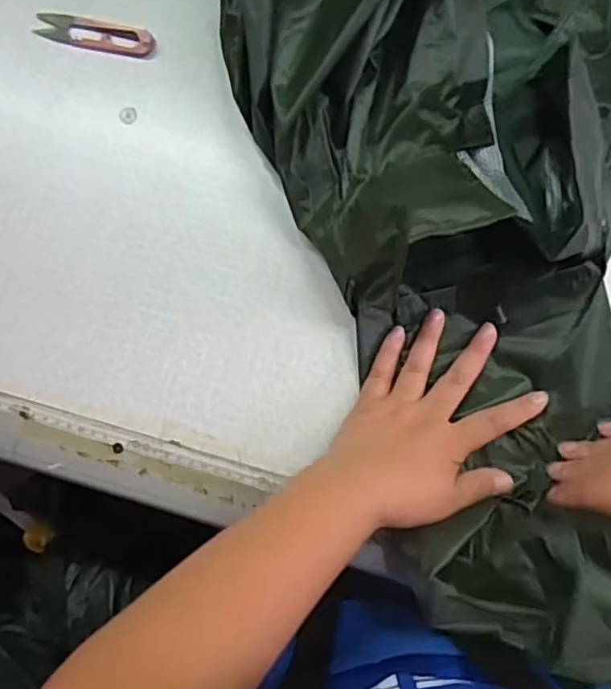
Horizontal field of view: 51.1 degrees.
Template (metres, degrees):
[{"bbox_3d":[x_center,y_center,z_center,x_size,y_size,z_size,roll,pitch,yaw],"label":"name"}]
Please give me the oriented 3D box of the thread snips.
[{"bbox_3d":[-0.172,-0.253,0.517,0.104,0.012,0.026,14,85,6],"label":"thread snips"}]

